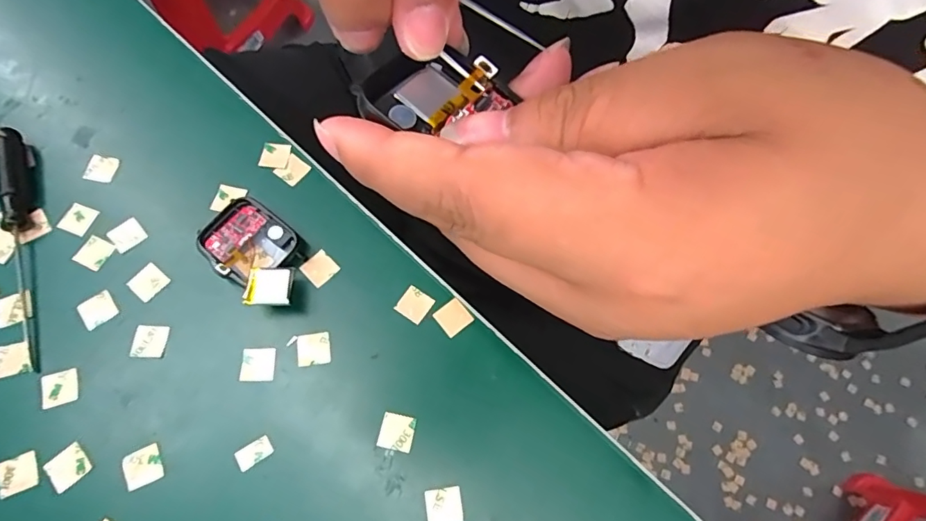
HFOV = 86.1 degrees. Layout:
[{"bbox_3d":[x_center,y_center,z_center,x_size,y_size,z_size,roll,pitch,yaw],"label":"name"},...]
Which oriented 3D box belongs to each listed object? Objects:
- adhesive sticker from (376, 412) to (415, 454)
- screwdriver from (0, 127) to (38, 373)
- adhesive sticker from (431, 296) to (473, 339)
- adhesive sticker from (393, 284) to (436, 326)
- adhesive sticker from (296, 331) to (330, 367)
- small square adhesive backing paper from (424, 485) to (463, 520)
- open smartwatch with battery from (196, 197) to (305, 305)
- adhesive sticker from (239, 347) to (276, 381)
[{"bbox_3d":[-0.031,0.079,0.229,0.016,0.004,0.016,11,71,3],"label":"adhesive sticker"},{"bbox_3d":[-0.223,-0.011,0.247,0.013,0.014,0.129,-16,70,-8],"label":"screwdriver"},{"bbox_3d":[-0.005,0.029,0.250,0.015,0.004,0.016,-39,74,-13],"label":"adhesive sticker"},{"bbox_3d":[-0.025,0.022,0.252,0.015,0.004,0.015,33,72,11],"label":"adhesive sticker"},{"bbox_3d":[-0.073,0.043,0.241,0.016,0.004,0.015,-8,71,-7],"label":"adhesive sticker"},{"bbox_3d":[-0.008,0.109,0.219,0.016,0.004,0.016,-9,70,-3],"label":"small square adhesive backing paper"},{"bbox_3d":[-0.103,-0.003,0.249,0.061,0.017,0.038,42,73,13],"label":"open smartwatch with battery"},{"bbox_3d":[-0.098,0.050,0.237,0.016,0.004,0.016,0,72,-2],"label":"adhesive sticker"}]

